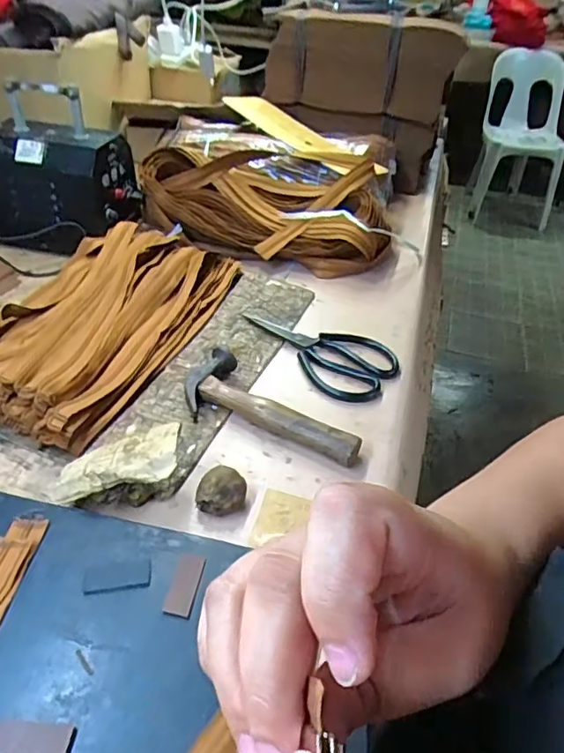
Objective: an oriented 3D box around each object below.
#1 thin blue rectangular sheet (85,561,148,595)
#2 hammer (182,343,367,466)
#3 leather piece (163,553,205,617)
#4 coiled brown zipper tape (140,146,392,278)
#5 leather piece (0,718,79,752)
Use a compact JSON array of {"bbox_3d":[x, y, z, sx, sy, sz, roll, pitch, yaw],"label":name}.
[{"bbox_3d":[-0.127,0.154,0.422,0.049,0.004,0.021,-4,41,-9],"label":"thin blue rectangular sheet"},{"bbox_3d":[-0.005,0.029,0.580,0.194,0.029,0.079,19,43,17],"label":"hammer"},{"bbox_3d":[-0.074,0.158,0.418,0.020,0.004,0.047,9,41,6],"label":"leather piece"},{"bbox_3d":[-0.020,-0.271,0.862,0.383,0.109,0.179,12,41,10],"label":"coiled brown zipper tape"},{"bbox_3d":[-0.155,0.225,0.338,0.050,0.004,0.021,6,41,3],"label":"leather piece"}]

